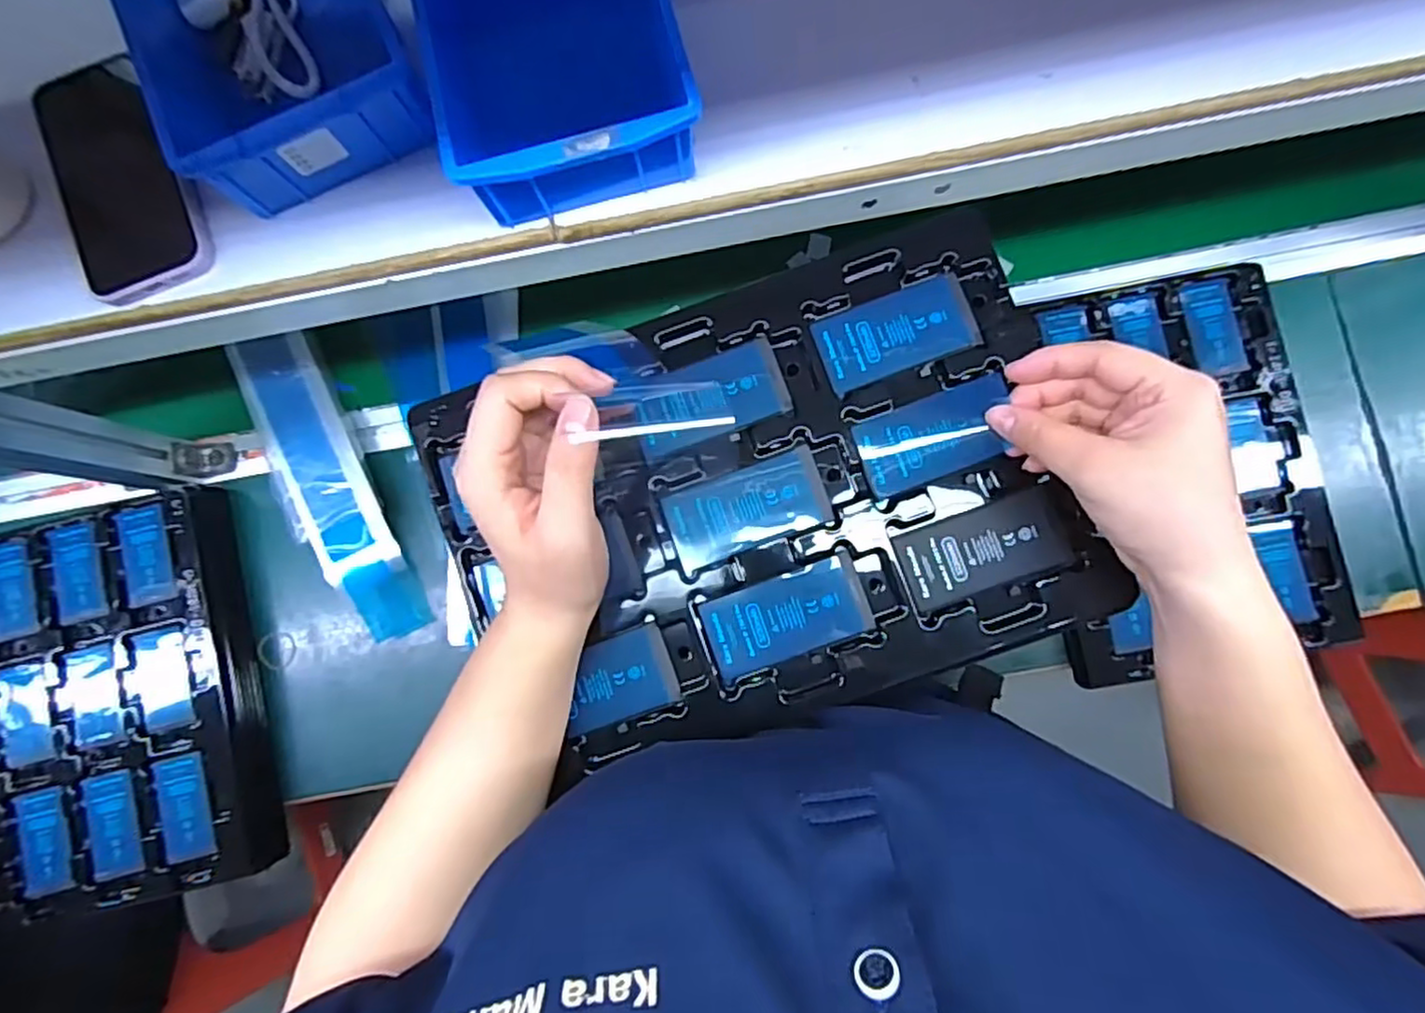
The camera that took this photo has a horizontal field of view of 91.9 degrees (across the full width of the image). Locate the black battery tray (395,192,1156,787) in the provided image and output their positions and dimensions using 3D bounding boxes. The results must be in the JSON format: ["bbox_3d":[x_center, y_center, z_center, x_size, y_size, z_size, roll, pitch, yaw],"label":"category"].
[{"bbox_3d":[0.022,-0.003,0.368,0.320,0.016,0.219,-18,83,0],"label":"black battery tray"}]

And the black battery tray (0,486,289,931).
[{"bbox_3d":[-0.531,0.173,0.607,0.238,0.049,0.334,-12,83,1],"label":"black battery tray"}]

